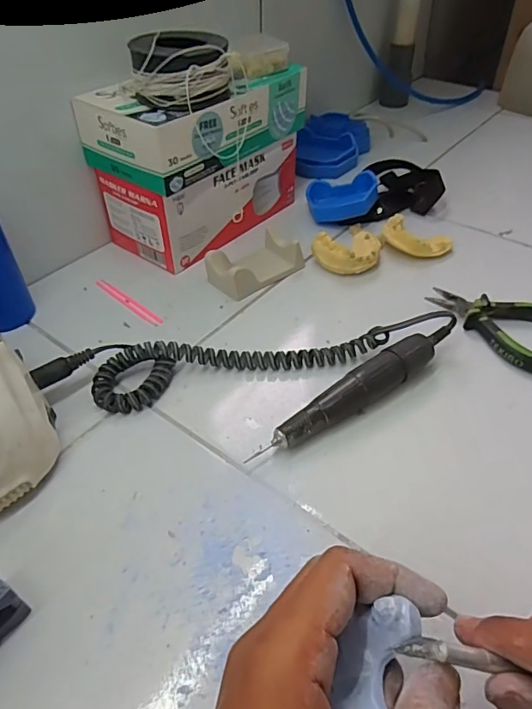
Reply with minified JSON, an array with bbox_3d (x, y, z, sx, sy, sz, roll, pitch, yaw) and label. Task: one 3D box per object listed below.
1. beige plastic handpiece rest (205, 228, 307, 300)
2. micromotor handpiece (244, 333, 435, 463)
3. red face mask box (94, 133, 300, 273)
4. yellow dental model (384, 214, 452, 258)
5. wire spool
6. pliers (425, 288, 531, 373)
[{"bbox_3d":[-0.014,-0.090,0.482,0.095,0.030,0.050,-34,53,-28],"label":"beige plastic handpiece rest"},{"bbox_3d":[0.062,0.030,0.356,0.158,0.028,0.026,-28,50,-24],"label":"micromotor handpiece"},{"bbox_3d":[-0.064,-0.185,0.532,0.108,0.084,0.203,31,53,28],"label":"red face mask box"},{"bbox_3d":[0.157,-0.123,0.516,0.069,0.024,0.047,26,51,25],"label":"yellow dental model"},{"bbox_3d":[-0.074,-0.245,0.419,0.090,0.046,0.071,-7,45,-7],"label":"wire spool"},{"bbox_3d":[0.199,-0.029,0.429,0.112,0.015,0.079,25,51,24],"label":"pliers"}]

